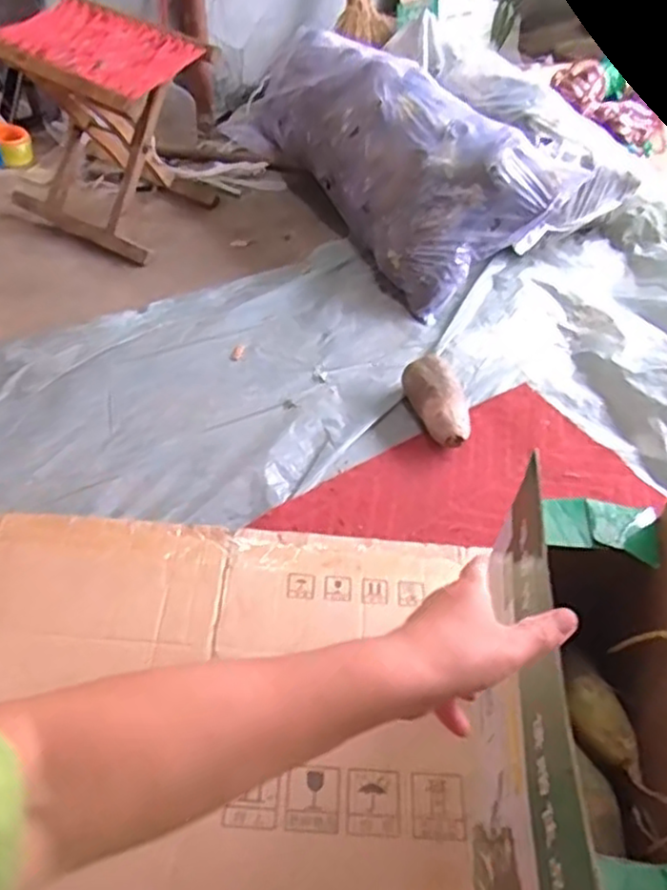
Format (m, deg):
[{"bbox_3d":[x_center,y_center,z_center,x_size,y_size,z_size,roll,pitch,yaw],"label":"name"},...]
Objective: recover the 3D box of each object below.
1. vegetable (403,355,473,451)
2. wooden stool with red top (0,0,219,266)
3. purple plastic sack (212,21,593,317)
[{"bbox_3d":[0.159,-0.059,1.054,0.075,0.073,0.149,-9,51,-12],"label":"vegetable"},{"bbox_3d":[-0.419,-0.578,1.287,0.320,0.329,0.255,23,53,16],"label":"wooden stool with red top"},{"bbox_3d":[0.085,-0.605,1.397,0.320,0.239,0.769,-23,55,-22],"label":"purple plastic sack"}]

